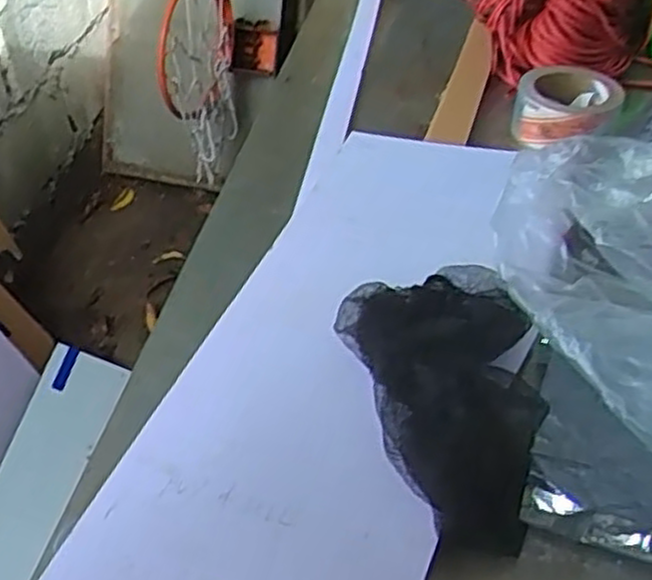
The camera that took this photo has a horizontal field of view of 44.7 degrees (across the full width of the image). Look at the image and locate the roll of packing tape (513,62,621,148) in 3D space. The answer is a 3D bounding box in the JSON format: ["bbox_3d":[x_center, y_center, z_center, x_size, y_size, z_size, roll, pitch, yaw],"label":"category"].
[{"bbox_3d":[0.250,-0.194,0.831,0.101,0.072,0.077,6,42,3],"label":"roll of packing tape"}]

